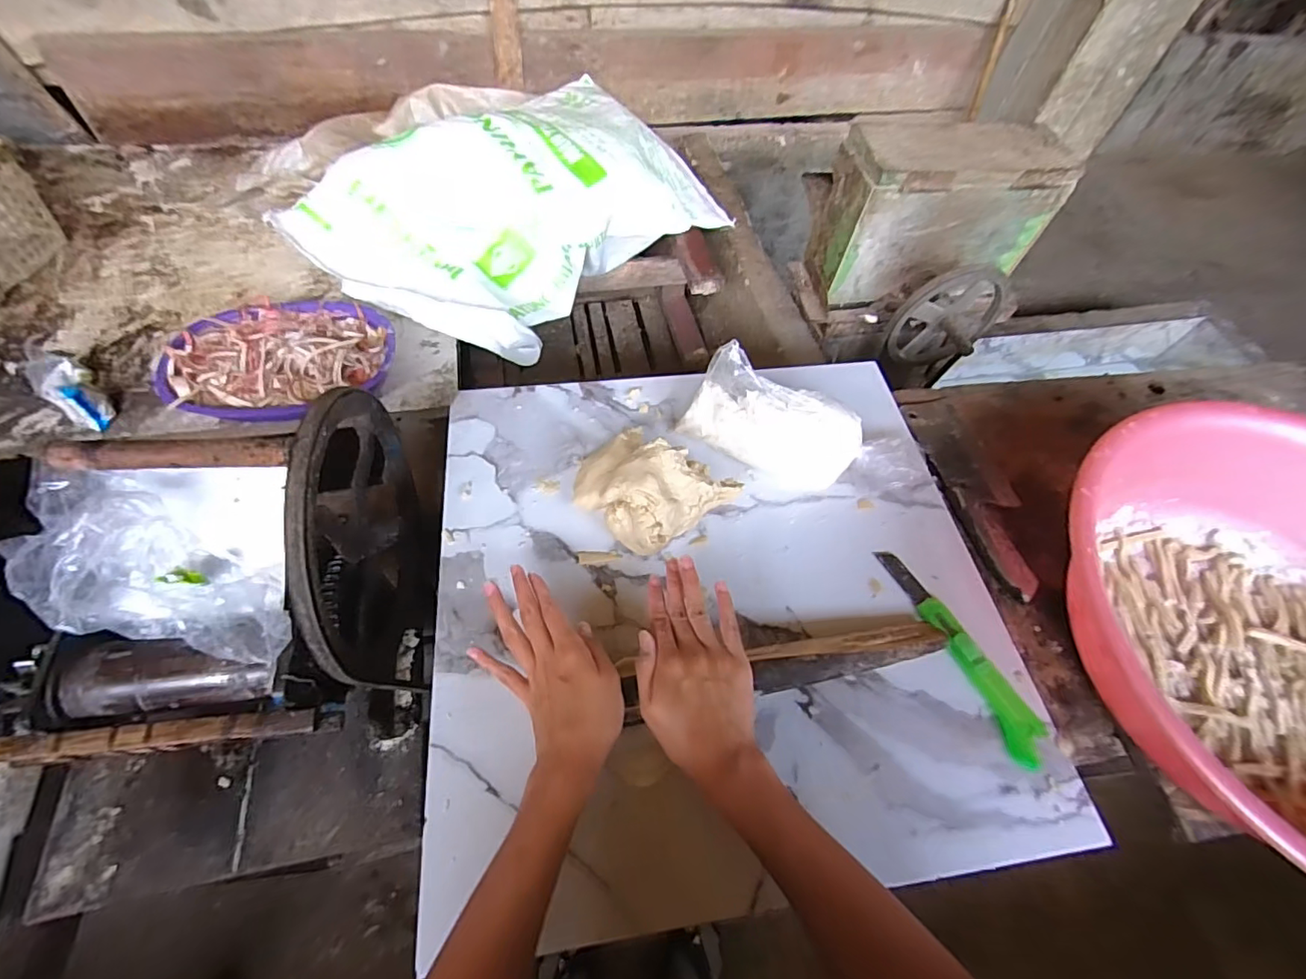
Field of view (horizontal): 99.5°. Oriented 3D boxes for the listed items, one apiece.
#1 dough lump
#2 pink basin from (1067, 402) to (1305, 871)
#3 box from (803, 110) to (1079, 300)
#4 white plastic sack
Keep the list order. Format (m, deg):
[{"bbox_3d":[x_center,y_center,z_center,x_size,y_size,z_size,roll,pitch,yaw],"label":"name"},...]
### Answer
[{"bbox_3d":[-0.006,-0.003,0.513,0.136,0.070,0.103,38,63,19],"label":"dough lump"},{"bbox_3d":[0.521,0.123,0.439,0.388,0.113,0.383,3,58,-5],"label":"pink basin"},{"bbox_3d":[0.464,-0.459,0.924,0.344,0.227,0.135,-7,59,-11],"label":"box"},{"bbox_3d":[-0.213,-0.487,0.956,0.389,0.195,0.666,40,62,17],"label":"white plastic sack"}]

